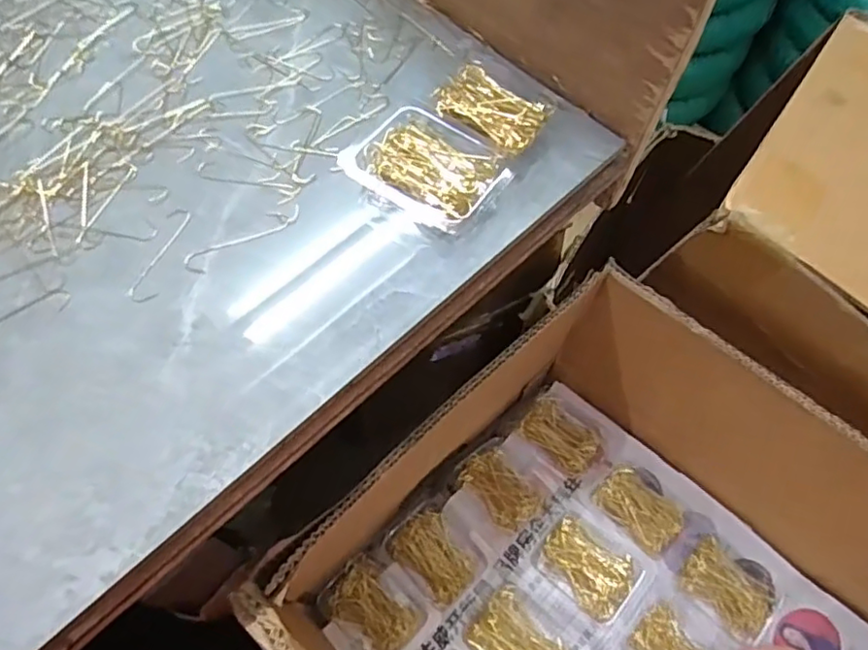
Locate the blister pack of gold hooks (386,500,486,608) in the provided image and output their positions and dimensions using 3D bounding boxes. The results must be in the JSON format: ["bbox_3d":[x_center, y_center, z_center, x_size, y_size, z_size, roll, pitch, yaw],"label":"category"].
[{"bbox_3d":[0.001,0.194,0.524,0.078,0.025,0.056,41,68,17],"label":"blister pack of gold hooks"}]

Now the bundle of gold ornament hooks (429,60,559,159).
[{"bbox_3d":[0.036,-0.136,0.396,0.069,0.020,0.044,37,67,15],"label":"bundle of gold ornament hooks"}]

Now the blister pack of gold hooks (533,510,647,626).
[{"bbox_3d":[0.128,0.197,0.504,0.080,0.024,0.061,38,67,15],"label":"blister pack of gold hooks"}]

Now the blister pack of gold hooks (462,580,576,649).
[{"bbox_3d":[0.068,0.252,0.486,0.077,0.019,0.059,39,68,16],"label":"blister pack of gold hooks"}]

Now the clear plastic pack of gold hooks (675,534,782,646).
[{"bbox_3d":[0.244,0.212,0.502,0.081,0.020,0.063,35,67,14],"label":"clear plastic pack of gold hooks"}]

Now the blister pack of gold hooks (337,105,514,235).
[{"bbox_3d":[-0.002,-0.097,0.379,0.086,0.020,0.061,30,65,12],"label":"blister pack of gold hooks"}]

